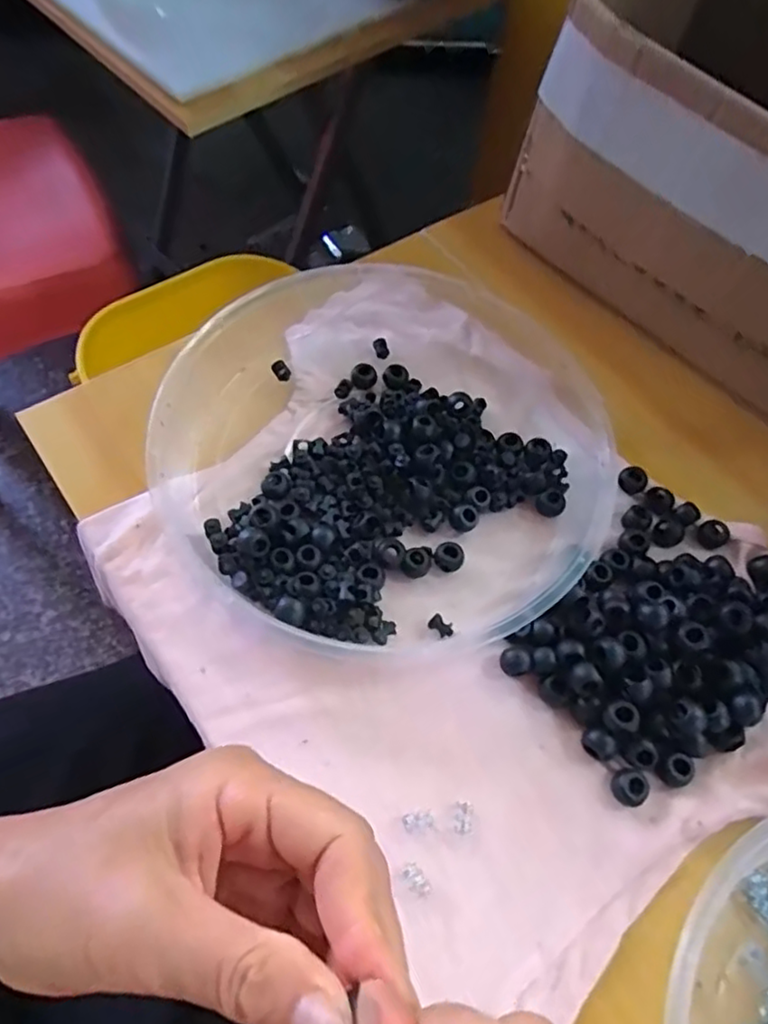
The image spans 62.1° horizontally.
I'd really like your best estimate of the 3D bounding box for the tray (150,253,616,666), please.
[{"bbox_3d":[0.015,-0.047,0.355,0.226,0.035,0.261,40,67,16],"label":"tray"}]

